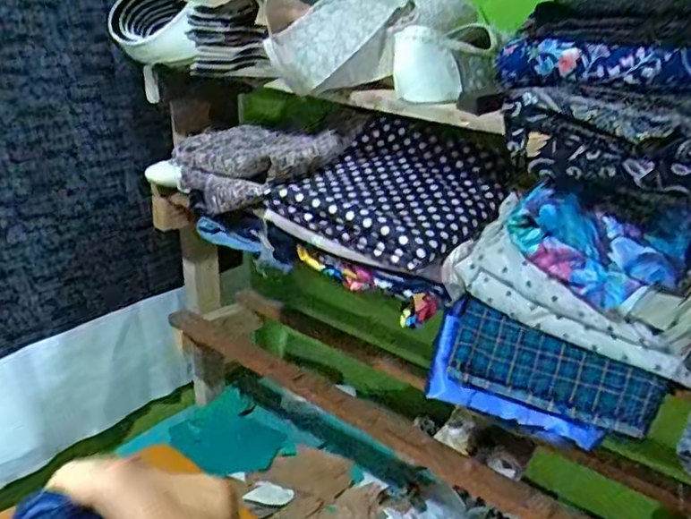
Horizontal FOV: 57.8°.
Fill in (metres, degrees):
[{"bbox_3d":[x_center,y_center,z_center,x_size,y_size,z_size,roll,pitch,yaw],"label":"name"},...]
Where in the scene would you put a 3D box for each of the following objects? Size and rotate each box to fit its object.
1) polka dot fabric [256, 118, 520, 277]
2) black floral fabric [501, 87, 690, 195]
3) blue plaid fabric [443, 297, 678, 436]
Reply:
[{"bbox_3d":[0.065,-0.089,0.780,0.235,0.112,0.219,16,26,30],"label":"polka dot fabric"},{"bbox_3d":[0.244,-0.100,0.533,0.069,0.084,0.234,-16,29,-38],"label":"black floral fabric"},{"bbox_3d":[0.207,0.116,0.645,0.215,0.070,0.040,18,27,32],"label":"blue plaid fabric"}]

